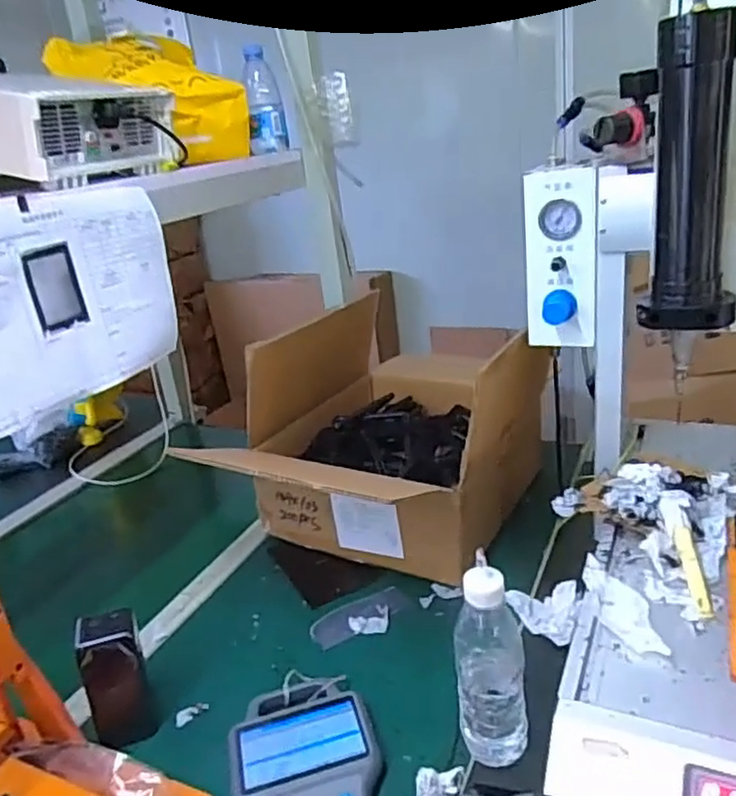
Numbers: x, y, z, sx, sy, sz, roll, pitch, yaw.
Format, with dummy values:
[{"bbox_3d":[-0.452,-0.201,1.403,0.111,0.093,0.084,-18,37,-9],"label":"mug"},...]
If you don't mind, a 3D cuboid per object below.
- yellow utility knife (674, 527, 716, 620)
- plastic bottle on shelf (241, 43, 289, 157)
[{"bbox_3d":[0.293,0.156,0.598,0.014,0.005,0.096,-3,40,11],"label":"yellow utility knife"},{"bbox_3d":[-0.167,-0.474,1.062,0.063,0.149,0.061,-9,22,-3],"label":"plastic bottle on shelf"}]

